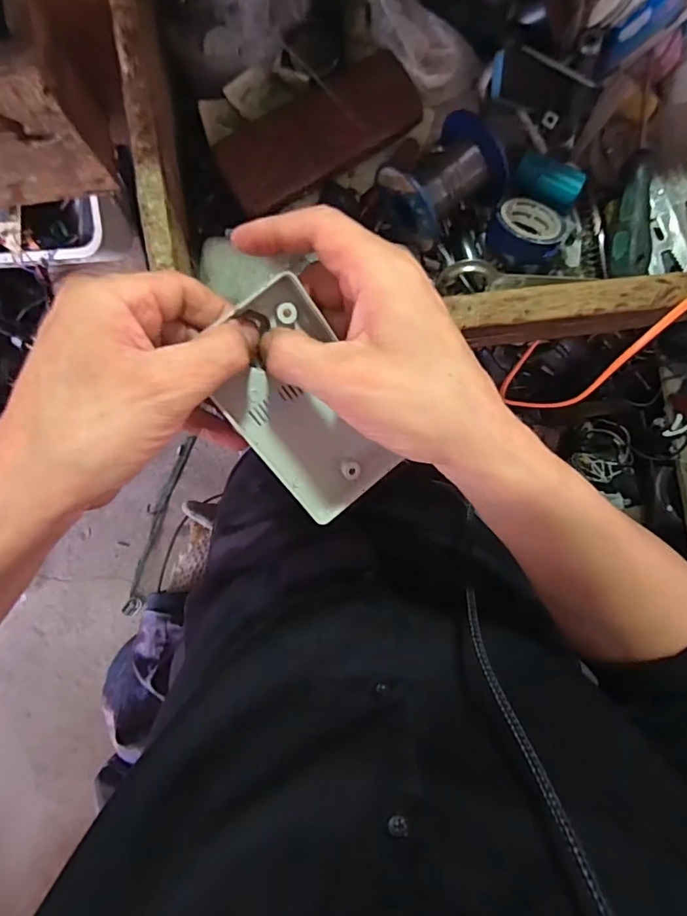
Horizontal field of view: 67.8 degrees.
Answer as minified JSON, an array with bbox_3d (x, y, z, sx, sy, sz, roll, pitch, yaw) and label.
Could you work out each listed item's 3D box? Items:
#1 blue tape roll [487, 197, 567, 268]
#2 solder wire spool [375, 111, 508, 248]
[{"bbox_3d":[0.132,-0.163,0.378,0.050,0.031,0.046,18,58,1],"label":"blue tape roll"},{"bbox_3d":[0.068,-0.191,0.363,0.080,0.065,0.061,-38,97,-4],"label":"solder wire spool"}]

